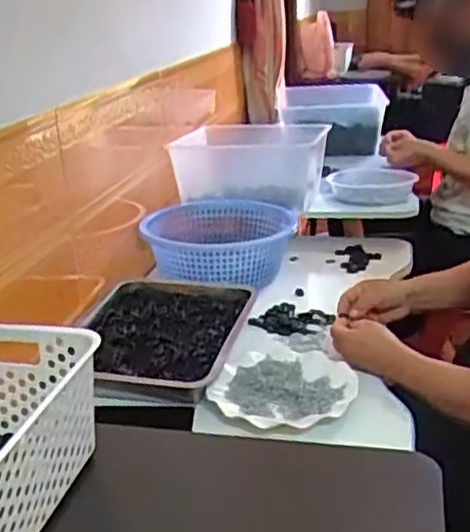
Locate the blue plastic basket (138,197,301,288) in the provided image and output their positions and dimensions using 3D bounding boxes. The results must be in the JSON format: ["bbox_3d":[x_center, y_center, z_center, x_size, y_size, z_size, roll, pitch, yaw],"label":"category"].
[{"bbox_3d":[-0.030,-0.055,1.323,0.266,0.086,0.292,1,22,0],"label":"blue plastic basket"}]

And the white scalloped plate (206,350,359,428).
[{"bbox_3d":[0.066,0.155,0.941,0.176,0.033,0.187,-2,21,1],"label":"white scalloped plate"}]

